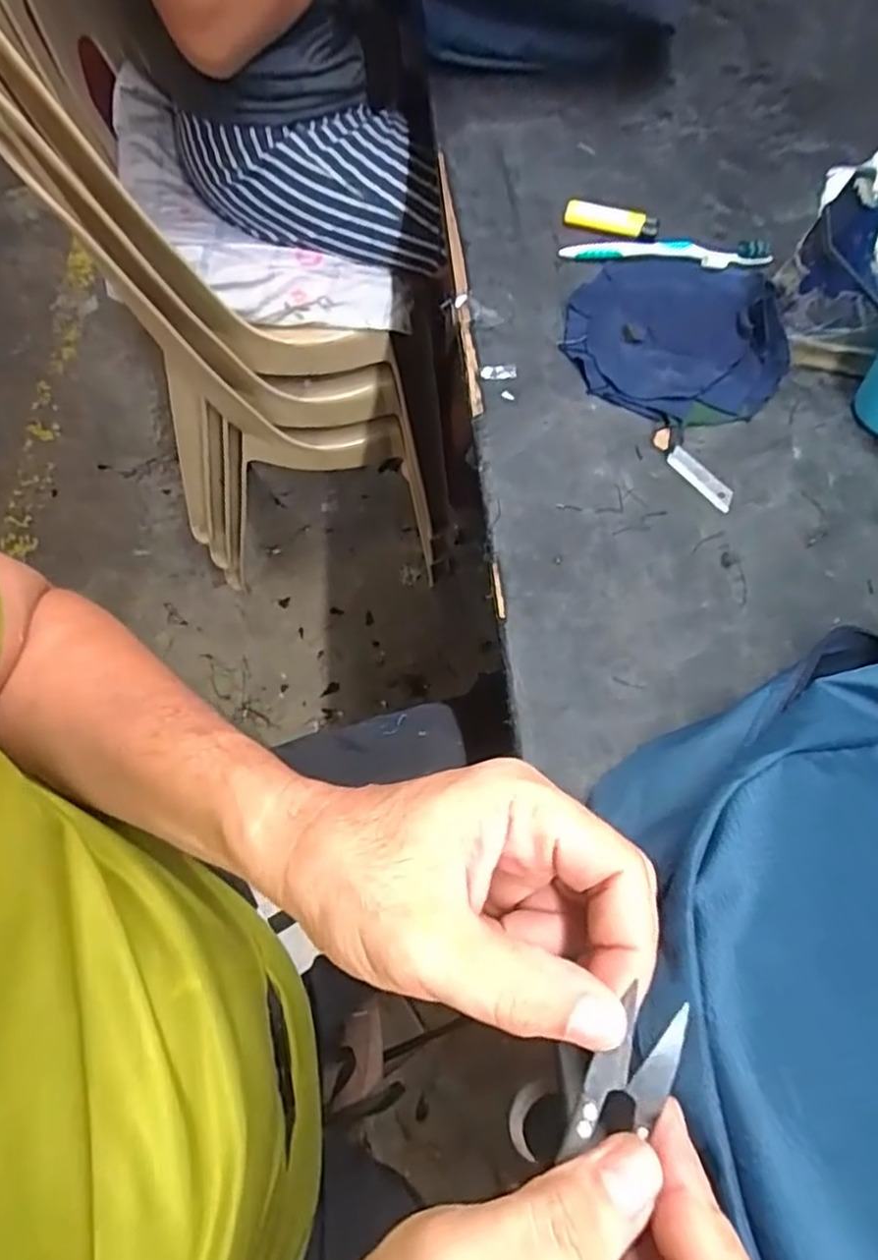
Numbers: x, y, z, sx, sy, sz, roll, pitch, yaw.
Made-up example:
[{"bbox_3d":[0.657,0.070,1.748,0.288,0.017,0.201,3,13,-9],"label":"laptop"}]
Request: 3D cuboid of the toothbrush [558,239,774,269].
[{"bbox_3d":[0.192,-0.322,0.578,0.174,0.012,0.027,2,65,-1],"label":"toothbrush"}]

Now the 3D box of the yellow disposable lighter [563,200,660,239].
[{"bbox_3d":[0.150,-0.355,0.594,0.080,0.010,0.028,16,66,5],"label":"yellow disposable lighter"}]

